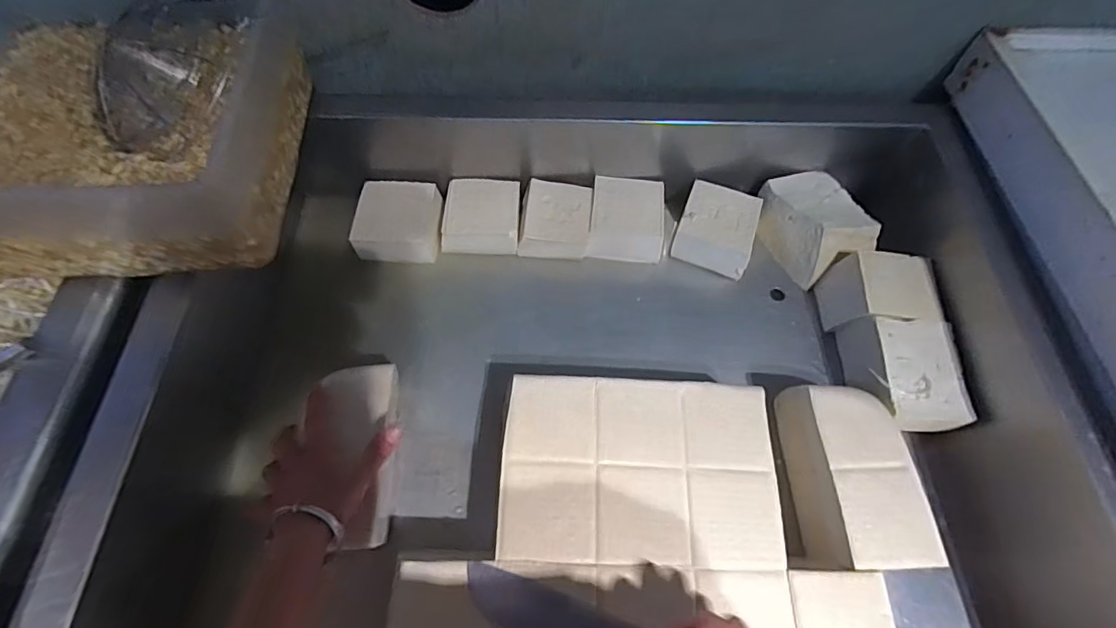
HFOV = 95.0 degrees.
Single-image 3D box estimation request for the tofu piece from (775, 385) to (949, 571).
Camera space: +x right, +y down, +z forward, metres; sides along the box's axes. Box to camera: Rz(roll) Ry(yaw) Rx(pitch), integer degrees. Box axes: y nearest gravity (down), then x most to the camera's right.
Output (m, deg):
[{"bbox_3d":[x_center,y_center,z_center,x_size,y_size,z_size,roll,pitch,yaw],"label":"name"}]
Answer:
[{"bbox_3d":[0.294,0.165,0.519,0.091,0.095,0.169,4,63,-1],"label":"tofu piece"}]

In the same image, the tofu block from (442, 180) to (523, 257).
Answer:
[{"bbox_3d":[-0.104,-0.126,0.689,0.106,0.053,0.097,2,63,-2],"label":"tofu block"}]

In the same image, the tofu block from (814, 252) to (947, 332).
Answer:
[{"bbox_3d":[0.385,-0.018,0.623,0.098,0.092,0.092,7,63,1],"label":"tofu block"}]

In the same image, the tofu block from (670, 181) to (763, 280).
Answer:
[{"bbox_3d":[0.209,-0.109,0.676,0.104,0.068,0.101,17,63,6],"label":"tofu block"}]

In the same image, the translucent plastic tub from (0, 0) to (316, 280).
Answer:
[{"bbox_3d":[-0.414,-0.166,0.485,0.315,0.154,0.250,-2,63,-4],"label":"translucent plastic tub"}]

